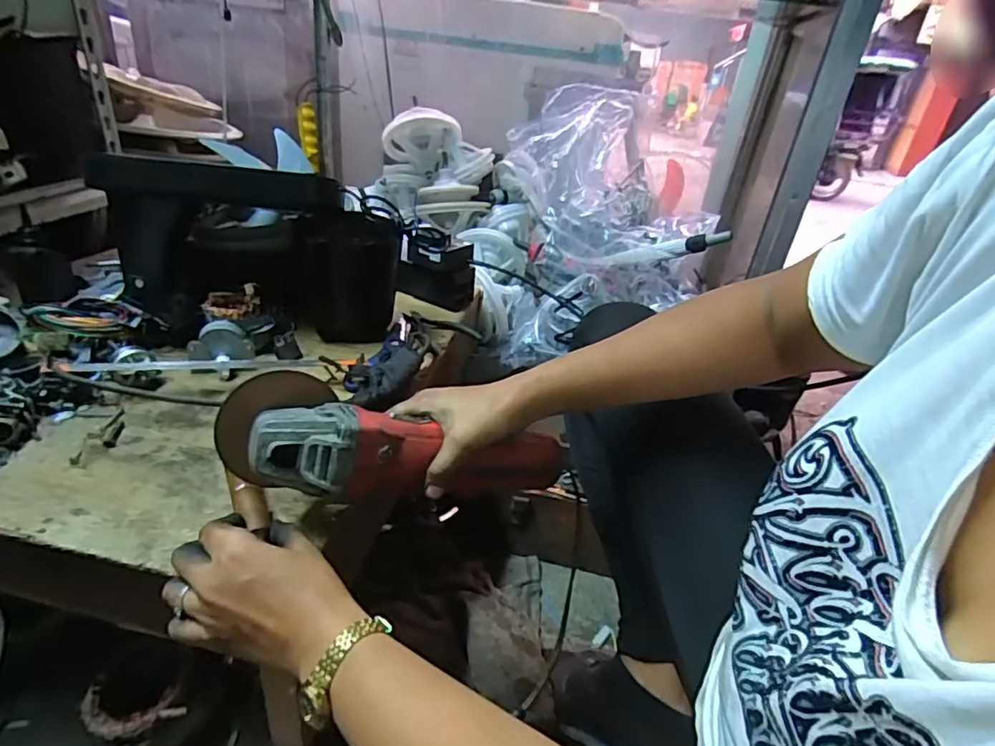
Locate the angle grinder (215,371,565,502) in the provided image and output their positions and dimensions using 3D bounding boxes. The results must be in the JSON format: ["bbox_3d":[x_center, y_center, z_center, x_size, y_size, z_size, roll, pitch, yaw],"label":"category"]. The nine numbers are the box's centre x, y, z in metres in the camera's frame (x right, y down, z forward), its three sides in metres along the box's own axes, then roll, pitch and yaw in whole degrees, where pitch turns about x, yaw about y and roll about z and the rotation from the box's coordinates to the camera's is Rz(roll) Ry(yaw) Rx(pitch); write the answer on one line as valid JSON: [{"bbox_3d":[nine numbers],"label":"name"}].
[{"bbox_3d":[-0.075,0.069,0.461,0.284,0.077,0.090,11,26,-19],"label":"angle grinder"}]

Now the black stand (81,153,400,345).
[{"bbox_3d":[-0.280,-0.140,0.674,0.294,0.214,0.095,-5,30,-19],"label":"black stand"}]

